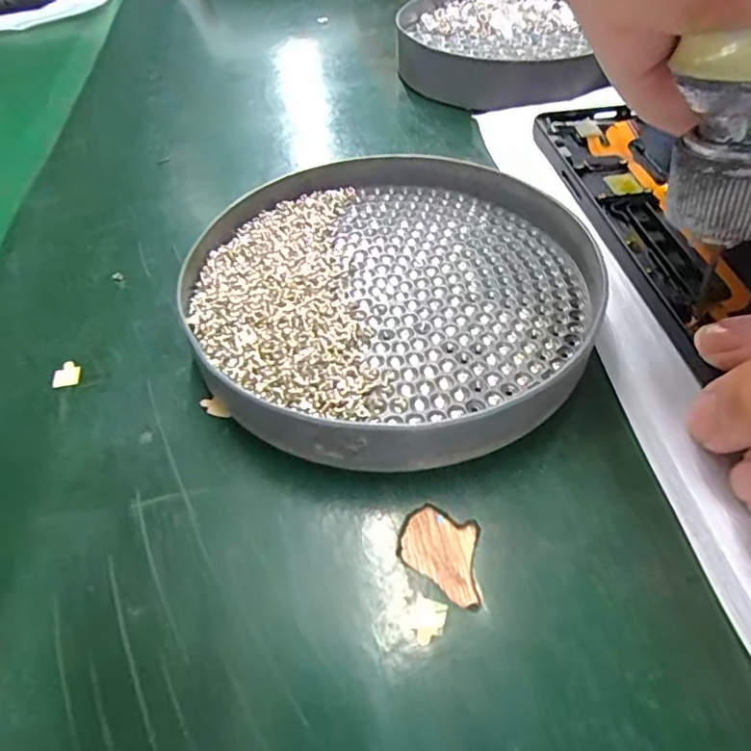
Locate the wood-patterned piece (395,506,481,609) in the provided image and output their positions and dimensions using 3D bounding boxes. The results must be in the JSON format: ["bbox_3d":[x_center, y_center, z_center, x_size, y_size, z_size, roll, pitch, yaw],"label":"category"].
[{"bbox_3d":[0.014,0.037,0.116,0.019,0.004,0.018,17,55,19],"label":"wood-patterned piece"}]

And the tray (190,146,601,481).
[{"bbox_3d":[0.006,-0.027,0.157,0.112,0.020,0.114,-3,51,3],"label":"tray"}]

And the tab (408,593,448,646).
[{"bbox_3d":[0.010,0.048,0.106,0.007,0.004,0.008,14,49,23],"label":"tab"}]

